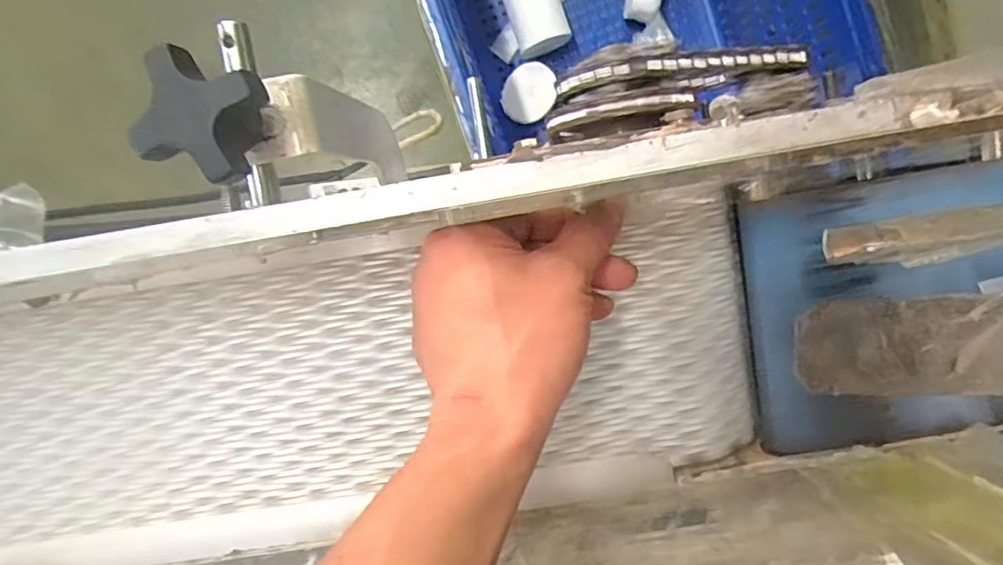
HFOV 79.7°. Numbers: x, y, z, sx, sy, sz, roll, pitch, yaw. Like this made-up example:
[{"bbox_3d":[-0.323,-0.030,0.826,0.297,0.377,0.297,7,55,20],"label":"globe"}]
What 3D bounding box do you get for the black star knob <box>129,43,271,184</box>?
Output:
[{"bbox_3d":[-0.101,-0.058,0.213,0.032,0.038,0.038,17,99,-2],"label":"black star knob"}]

